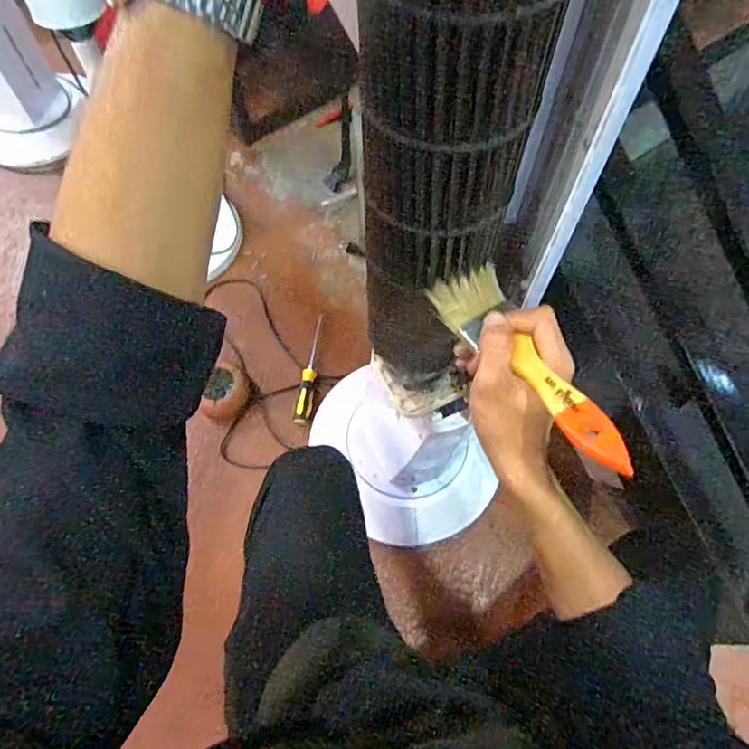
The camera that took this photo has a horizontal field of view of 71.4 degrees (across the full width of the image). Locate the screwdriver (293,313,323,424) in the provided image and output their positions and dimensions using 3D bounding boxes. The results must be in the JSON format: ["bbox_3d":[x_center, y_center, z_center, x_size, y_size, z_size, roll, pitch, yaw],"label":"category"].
[{"bbox_3d":[-0.124,-0.017,1.040,0.032,0.026,0.244,5,64,5],"label":"screwdriver"}]

